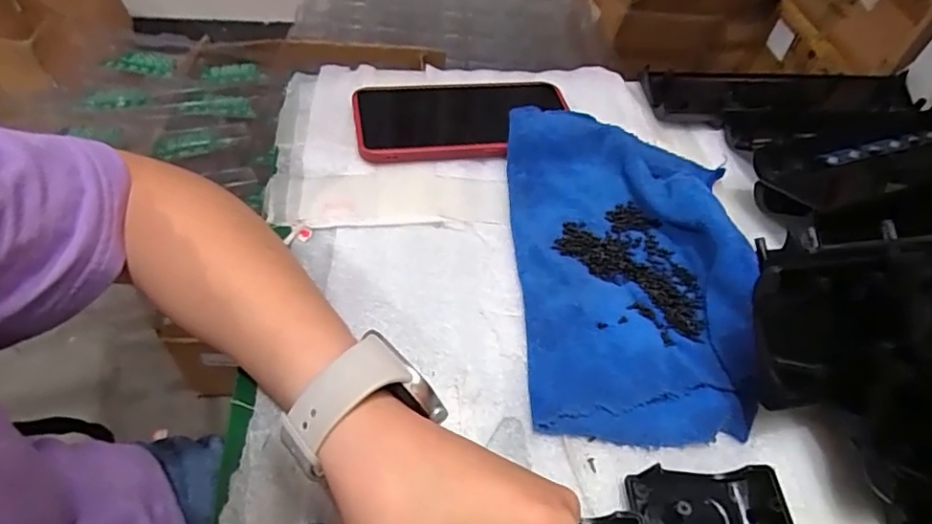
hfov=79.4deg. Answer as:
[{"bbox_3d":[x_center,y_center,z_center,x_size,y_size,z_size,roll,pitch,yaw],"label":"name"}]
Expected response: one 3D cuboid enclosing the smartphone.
[{"bbox_3d":[-0.001,-0.111,0.427,0.163,0.017,0.083,-6,53,-10],"label":"smartphone"}]

